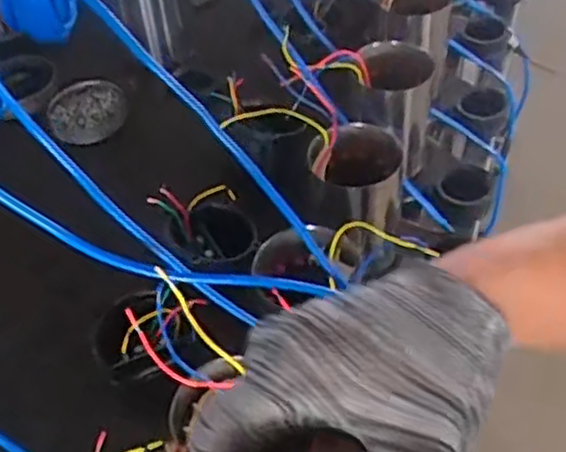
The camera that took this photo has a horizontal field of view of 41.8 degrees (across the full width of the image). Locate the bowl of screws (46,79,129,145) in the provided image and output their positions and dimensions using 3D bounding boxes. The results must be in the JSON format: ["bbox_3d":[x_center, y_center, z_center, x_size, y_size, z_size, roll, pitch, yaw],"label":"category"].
[{"bbox_3d":[-0.274,-0.155,1.052,0.108,0.045,0.114,-13,48,-7],"label":"bowl of screws"}]

